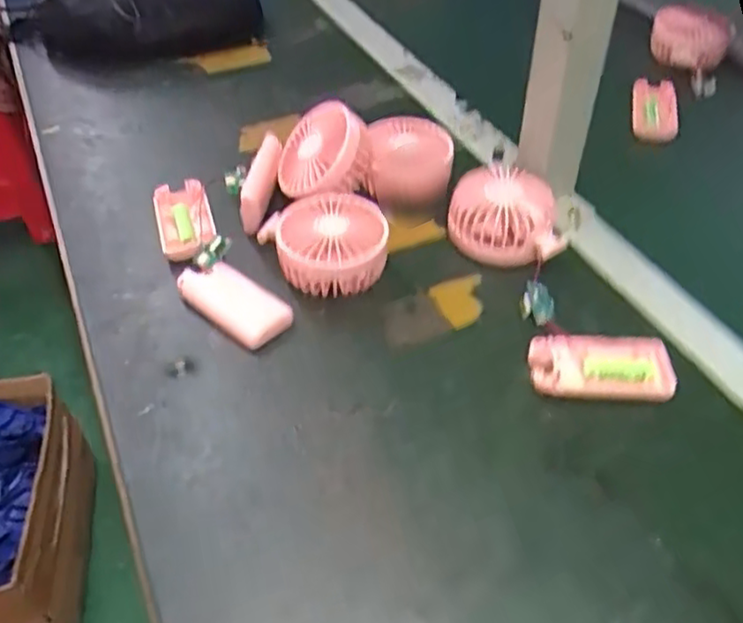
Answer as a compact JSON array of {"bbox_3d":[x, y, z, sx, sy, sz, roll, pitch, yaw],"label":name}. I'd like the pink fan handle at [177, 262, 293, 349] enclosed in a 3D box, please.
[{"bbox_3d":[-0.105,-0.008,0.518,0.091,0.027,0.042,34,54,30],"label":"pink fan handle"}]

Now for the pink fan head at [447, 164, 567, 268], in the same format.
[{"bbox_3d":[0.112,-0.082,0.581,0.090,0.050,0.088,2,45,2],"label":"pink fan head"}]

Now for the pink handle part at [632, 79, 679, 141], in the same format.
[{"bbox_3d":[0.317,-0.225,0.766,0.048,0.022,0.099,11,46,11],"label":"pink handle part"}]

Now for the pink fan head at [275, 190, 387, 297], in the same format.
[{"bbox_3d":[-0.032,-0.050,0.547,0.089,0.047,0.087,-7,45,-7],"label":"pink fan head"}]

